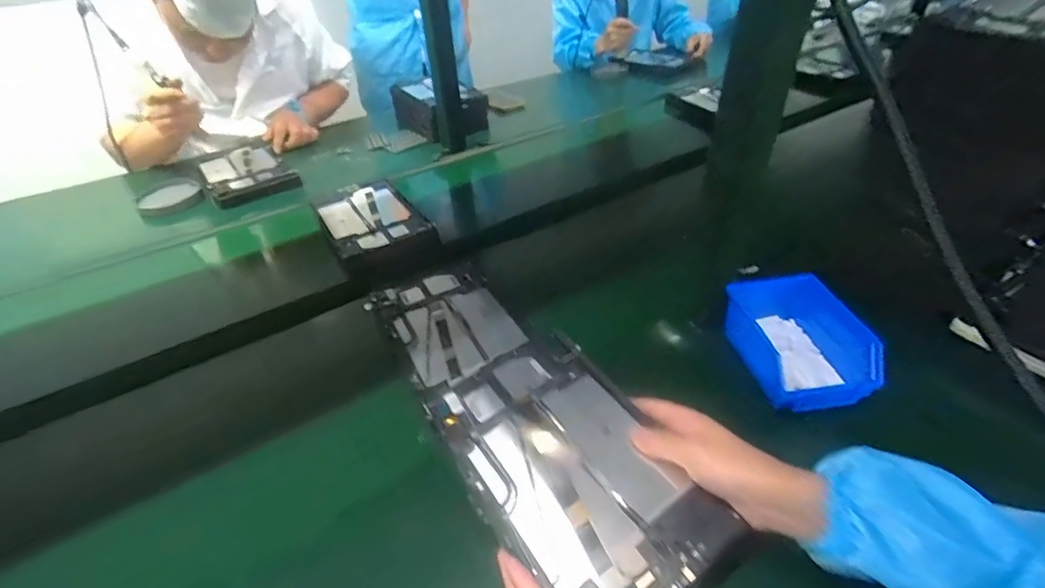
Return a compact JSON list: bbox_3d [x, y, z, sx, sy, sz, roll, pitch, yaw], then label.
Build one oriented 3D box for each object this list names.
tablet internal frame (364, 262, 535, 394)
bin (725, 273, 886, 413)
[{"bbox_3d":[-0.097,0.030,0.630,0.156,0.017,0.209,-23,44,-23],"label":"tablet internal frame"},{"bbox_3d":[0.302,0.058,0.519,0.108,0.071,0.128,-8,40,-7],"label":"bin"}]

